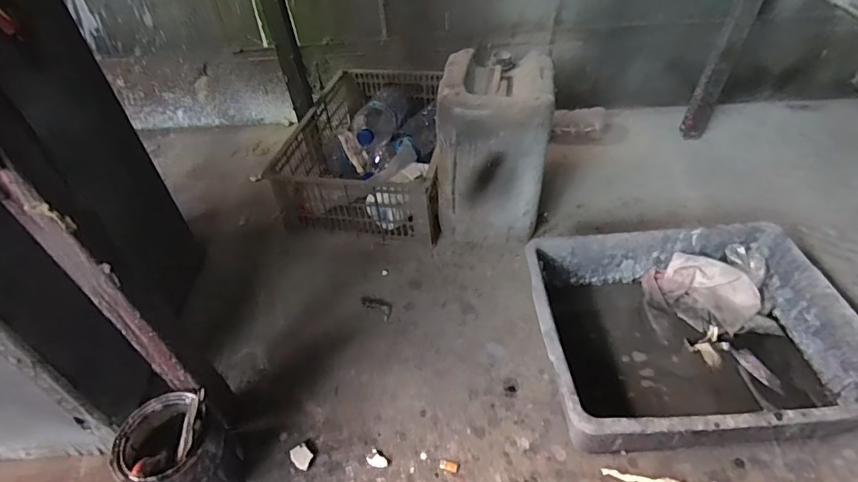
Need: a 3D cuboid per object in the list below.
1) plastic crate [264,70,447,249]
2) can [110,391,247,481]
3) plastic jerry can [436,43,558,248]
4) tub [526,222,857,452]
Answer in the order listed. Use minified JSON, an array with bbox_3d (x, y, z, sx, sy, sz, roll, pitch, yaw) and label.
[{"bbox_3d":[-0.108,-0.214,1.063,0.321,0.151,0.452,4,45,10],"label":"plastic crate"},{"bbox_3d":[-0.303,0.264,0.589,0.109,0.156,0.100,-3,44,3],"label":"can"},{"bbox_3d":[0.123,-0.159,0.879,0.184,0.297,0.207,5,45,11],"label":"plastic jerry can"},{"bbox_3d":[0.351,0.134,0.674,0.386,0.125,0.305,-4,44,2],"label":"tub"}]

